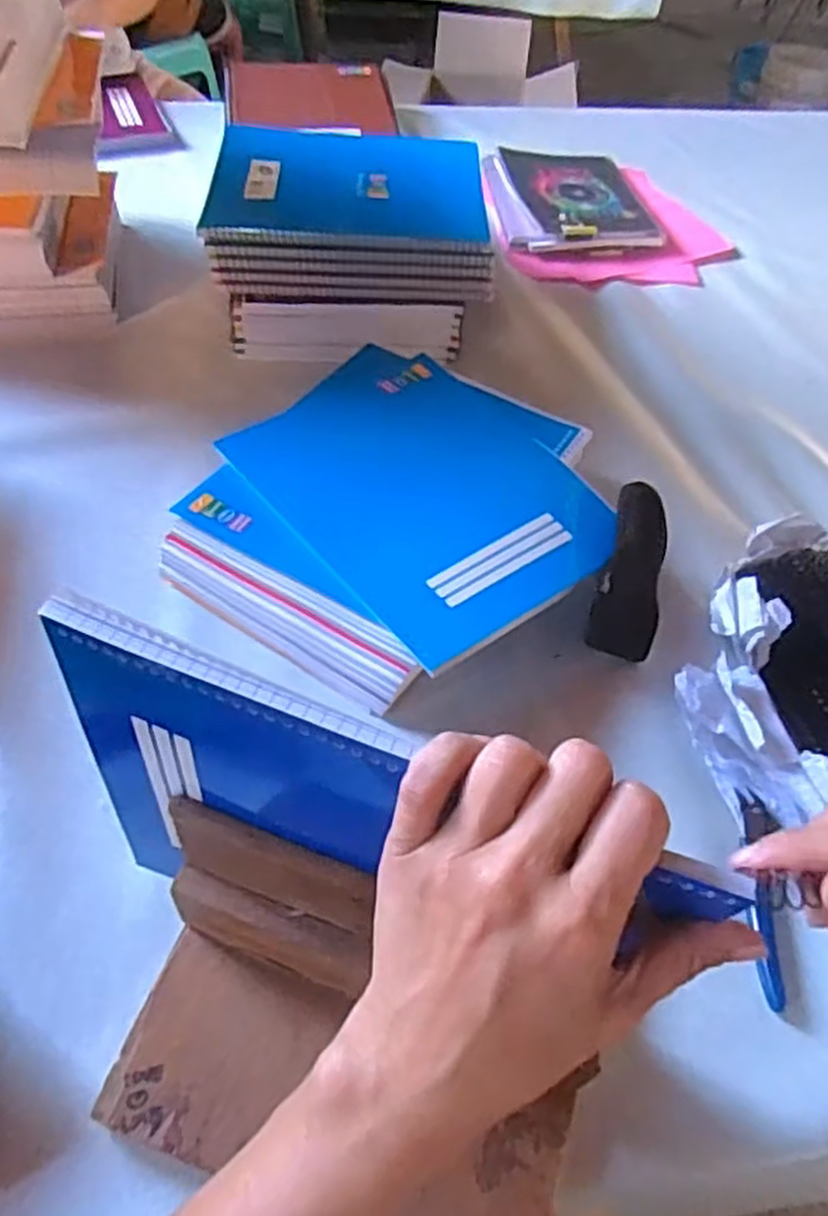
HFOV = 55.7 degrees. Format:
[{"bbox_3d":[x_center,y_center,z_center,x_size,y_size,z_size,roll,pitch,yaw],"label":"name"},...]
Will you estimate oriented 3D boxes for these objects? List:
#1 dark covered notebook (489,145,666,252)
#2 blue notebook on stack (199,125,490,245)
[{"bbox_3d":[0.184,-0.494,0.940,0.181,0.029,0.211,-5,54,-8],"label":"dark covered notebook"},{"bbox_3d":[-0.060,-0.402,0.733,0.248,0.013,0.202,1,53,-4],"label":"blue notebook on stack"}]

